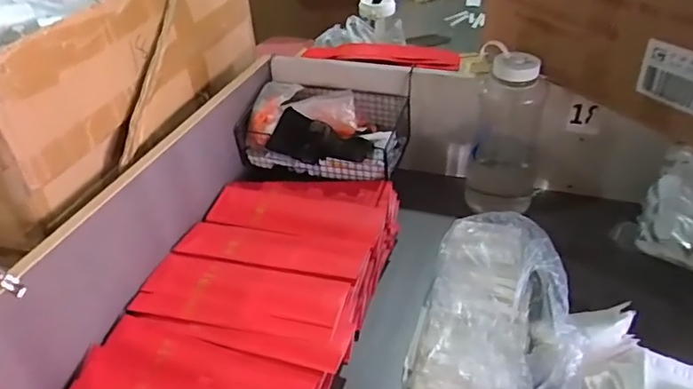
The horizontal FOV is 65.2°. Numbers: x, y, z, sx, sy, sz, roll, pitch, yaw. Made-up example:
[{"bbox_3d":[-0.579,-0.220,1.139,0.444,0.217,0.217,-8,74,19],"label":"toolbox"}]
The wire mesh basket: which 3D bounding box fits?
[{"bbox_3d":[-0.038,-0.116,0.937,0.274,0.122,0.148,8,39,14],"label":"wire mesh basket"}]

